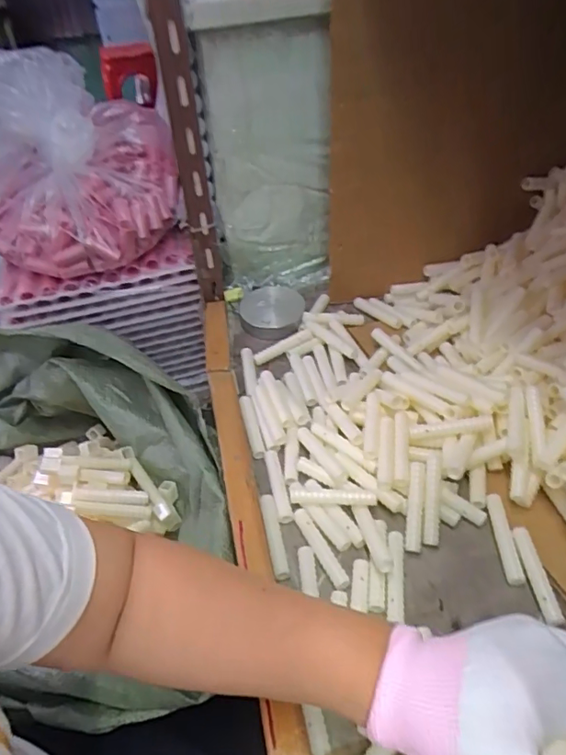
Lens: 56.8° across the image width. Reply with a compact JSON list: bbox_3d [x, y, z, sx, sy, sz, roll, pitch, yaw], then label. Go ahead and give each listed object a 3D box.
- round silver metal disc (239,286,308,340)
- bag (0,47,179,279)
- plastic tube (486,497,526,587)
[{"bbox_3d":[-0.015,-0.091,0.708,0.086,0.018,0.107,1,43,6],"label":"round silver metal disc"},{"bbox_3d":[-0.353,-0.310,0.740,0.331,0.216,0.343,-28,48,-23],"label":"bag"},{"bbox_3d":[0.198,0.143,0.467,0.013,0.011,0.077,-5,60,-1],"label":"plastic tube"}]

